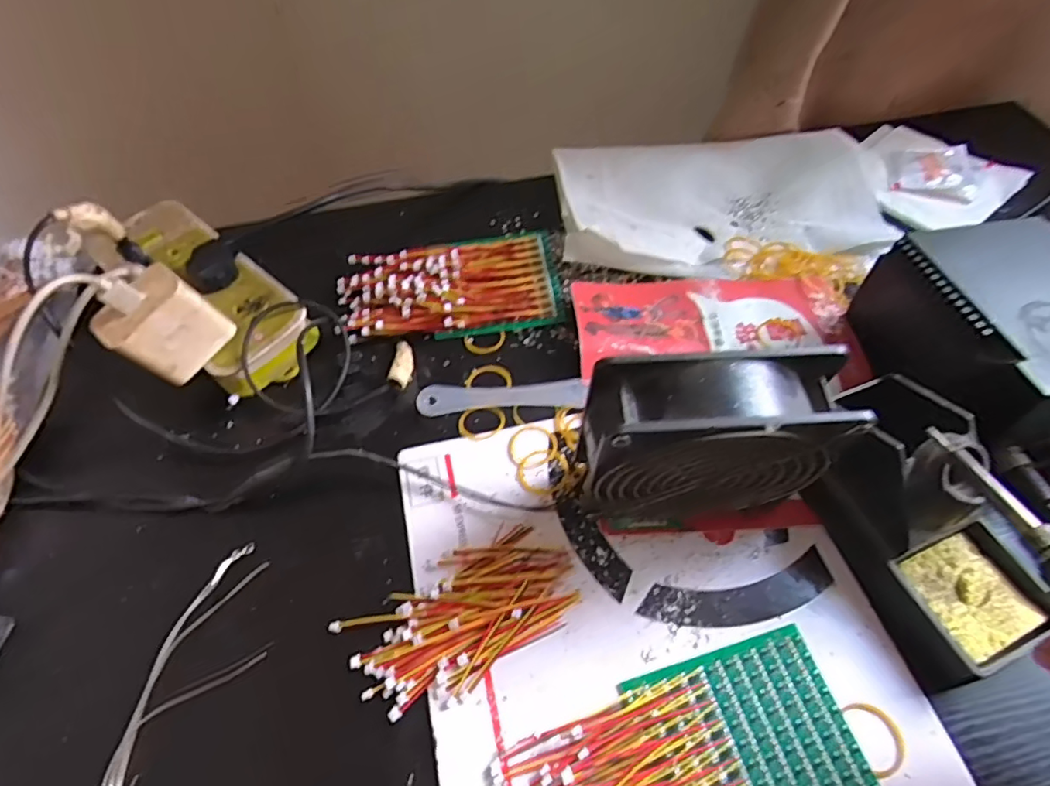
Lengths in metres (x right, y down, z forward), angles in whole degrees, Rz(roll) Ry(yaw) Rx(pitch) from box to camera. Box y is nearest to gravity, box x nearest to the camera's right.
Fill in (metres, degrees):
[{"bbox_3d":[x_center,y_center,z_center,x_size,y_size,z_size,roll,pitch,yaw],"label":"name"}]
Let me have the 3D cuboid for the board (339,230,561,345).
[{"bbox_3d":[-0.057,-0.086,0.450,0.167,0.022,0.088,-9,55,-5],"label":"board"}]

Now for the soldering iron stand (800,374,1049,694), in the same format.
[{"bbox_3d":[0.217,0.062,0.310,0.071,0.077,0.150,-17,57,-11],"label":"soldering iron stand"}]

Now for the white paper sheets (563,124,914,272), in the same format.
[{"bbox_3d":[0.171,-0.175,0.495,0.281,0.029,0.143,-7,55,-4],"label":"white paper sheets"}]

